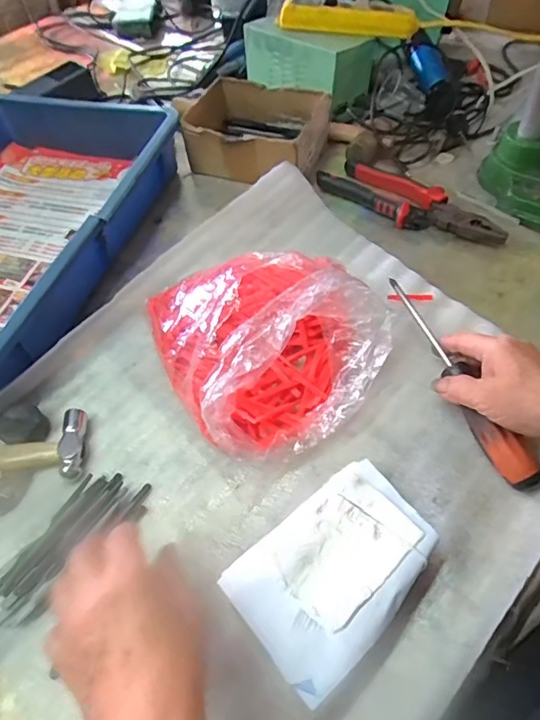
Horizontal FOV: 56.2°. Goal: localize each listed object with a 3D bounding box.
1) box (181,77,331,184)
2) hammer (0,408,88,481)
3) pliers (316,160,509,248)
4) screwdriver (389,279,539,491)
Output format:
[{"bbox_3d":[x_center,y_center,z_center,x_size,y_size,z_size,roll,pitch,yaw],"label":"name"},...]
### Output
[{"bbox_3d":[-0.018,-0.294,0.659,0.165,0.066,0.127,18,58,18],"label":"box"},{"bbox_3d":[-0.235,0.079,0.429,0.154,0.028,0.057,-7,53,1],"label":"hammer"},{"bbox_3d":[0.162,-0.180,0.583,0.217,0.027,0.058,29,61,24],"label":"pliers"},{"bbox_3d":[0.155,0.012,0.419,0.025,0.027,0.202,-20,63,-9],"label":"screwdriver"}]

